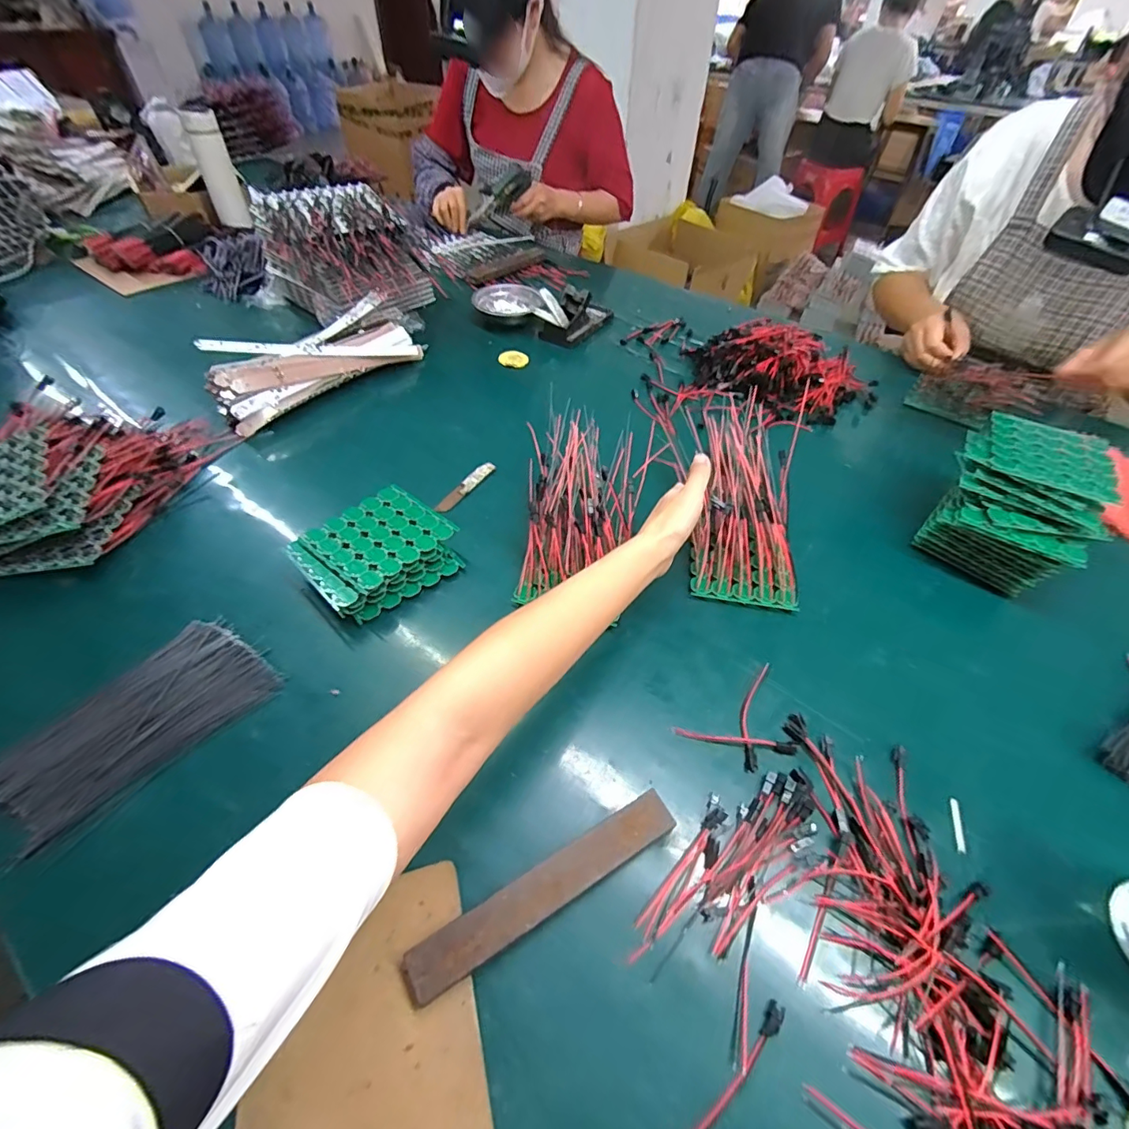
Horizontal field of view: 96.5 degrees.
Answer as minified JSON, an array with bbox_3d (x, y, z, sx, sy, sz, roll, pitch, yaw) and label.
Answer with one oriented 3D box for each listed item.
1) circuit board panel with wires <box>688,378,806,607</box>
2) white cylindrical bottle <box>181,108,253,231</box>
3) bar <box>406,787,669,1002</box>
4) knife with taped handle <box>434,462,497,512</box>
[{"bbox_3d":[0.198,-0.077,0.549,0.108,0.039,0.238,5,72,1],"label":"circuit board panel with wires"},{"bbox_3d":[-0.735,-0.822,1.074,0.066,0.209,0.057,-16,52,-16],"label":"white cylindrical bottle"},{"bbox_3d":[-0.010,0.220,0.344,0.195,0.017,0.030,-23,55,-21],"label":"bar"},{"bbox_3d":[-0.123,-0.096,0.624,0.016,0.013,0.100,28,54,19],"label":"knife with taped handle"}]

